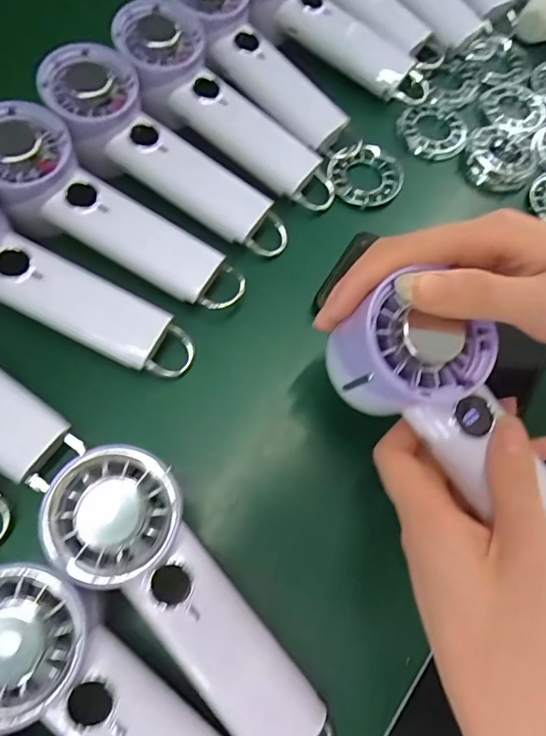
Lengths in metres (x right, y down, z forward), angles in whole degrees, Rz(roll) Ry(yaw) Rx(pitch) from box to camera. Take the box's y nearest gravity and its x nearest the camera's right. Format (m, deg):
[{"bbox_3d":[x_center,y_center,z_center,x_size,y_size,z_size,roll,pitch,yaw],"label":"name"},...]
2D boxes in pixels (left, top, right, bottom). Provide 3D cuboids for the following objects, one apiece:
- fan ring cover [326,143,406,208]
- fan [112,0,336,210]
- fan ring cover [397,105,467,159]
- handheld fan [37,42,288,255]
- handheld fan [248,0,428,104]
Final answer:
[{"bbox_3d":[0.074,-0.152,0.368,0.058,0.016,0.050,-34,74,-13],"label":"fan ring cover"},{"bbox_3d":[-0.033,-0.191,0.350,0.189,0.032,0.063,39,72,-9],"label":"fan"},{"bbox_3d":[0.135,-0.198,0.391,0.056,0.007,0.051,-16,71,-8],"label":"fan ring cover"},{"bbox_3d":[-0.074,-0.146,0.329,0.190,0.030,0.066,35,71,-10],"label":"handheld fan"},{"bbox_3d":[0.047,-0.285,0.390,0.193,0.037,0.072,33,70,-12],"label":"handheld fan"}]

